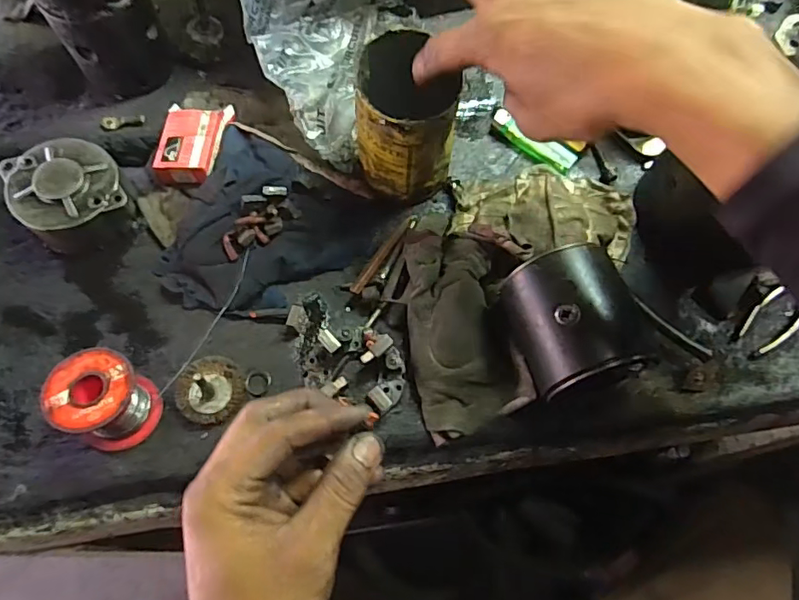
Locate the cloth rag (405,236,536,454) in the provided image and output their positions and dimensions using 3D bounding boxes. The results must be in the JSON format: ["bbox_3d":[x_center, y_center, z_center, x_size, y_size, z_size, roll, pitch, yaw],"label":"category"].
[{"bbox_3d":[0.046,0.019,0.378,0.076,0.034,0.147,-2,67,-2],"label":"cloth rag"}]

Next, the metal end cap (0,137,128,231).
[{"bbox_3d":[-0.251,-0.088,0.391,0.073,0.013,0.074,-32,71,-14],"label":"metal end cap"}]

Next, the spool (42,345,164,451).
[{"bbox_3d":[-0.193,0.067,0.348,0.050,0.055,0.054,19,68,6],"label":"spool"}]

